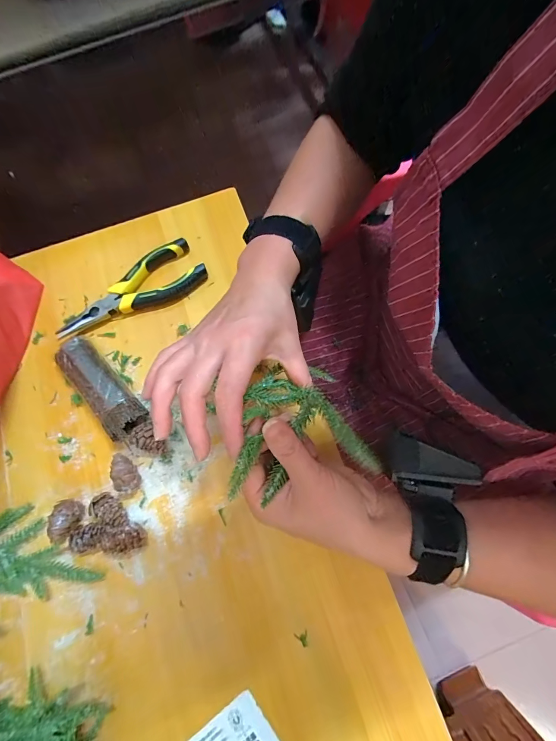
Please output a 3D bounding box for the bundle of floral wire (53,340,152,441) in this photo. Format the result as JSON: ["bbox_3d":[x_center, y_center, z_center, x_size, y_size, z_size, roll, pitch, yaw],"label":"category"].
[{"bbox_3d":[-0.167,0.016,0.317,0.036,0.030,0.110,-44,77,-9],"label":"bundle of floral wire"}]

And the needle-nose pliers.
[{"bbox_3d":[-0.151,-0.075,0.348,0.155,0.022,0.055,-37,76,-7],"label":"needle-nose pliers"}]

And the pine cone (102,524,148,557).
[{"bbox_3d":[-0.125,0.140,0.280,0.031,0.024,0.022,-18,74,-2],"label":"pine cone"}]

